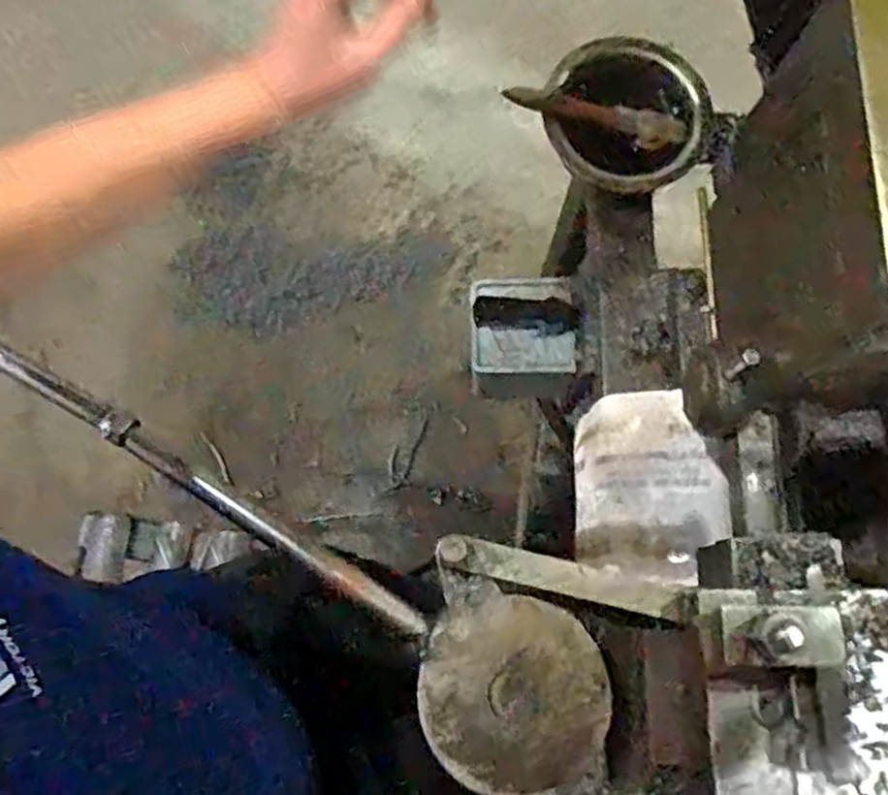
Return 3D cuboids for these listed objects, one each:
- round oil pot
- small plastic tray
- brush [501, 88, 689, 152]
[{"bbox_3d":[0.150,-0.235,0.643,0.131,0.039,0.124,0,76,-1],"label":"round oil pot"},{"bbox_3d":[0.070,-0.062,0.684,0.092,0.024,0.082,-3,115,-5],"label":"small plastic tray"},{"bbox_3d":[0.122,-0.226,0.634,0.147,0.015,0.028,15,77,2],"label":"brush"}]

